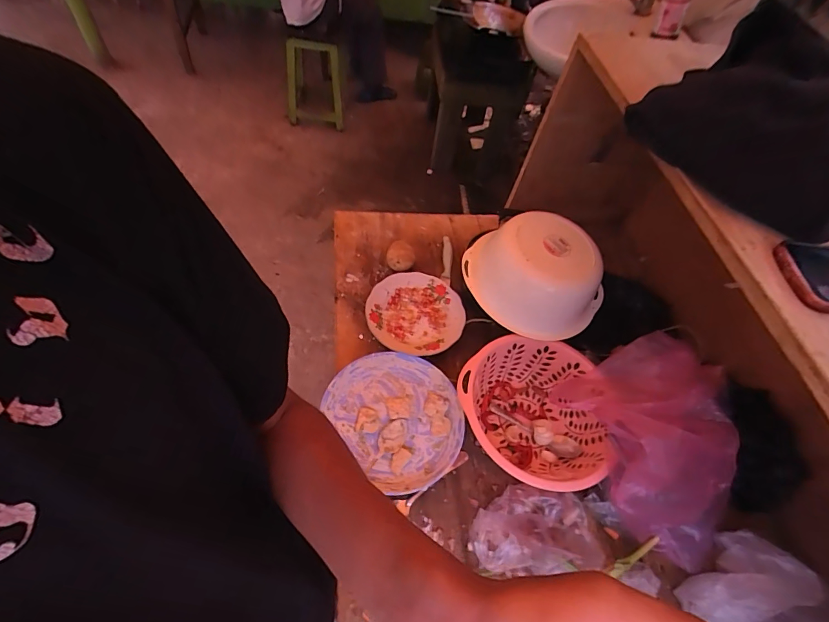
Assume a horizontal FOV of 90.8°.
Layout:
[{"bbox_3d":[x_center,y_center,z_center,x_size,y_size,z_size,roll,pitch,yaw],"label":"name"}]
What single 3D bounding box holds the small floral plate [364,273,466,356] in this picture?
[{"bbox_3d":[0.003,0.006,0.777,0.183,0.026,0.174,5,55,-7],"label":"small floral plate"}]

